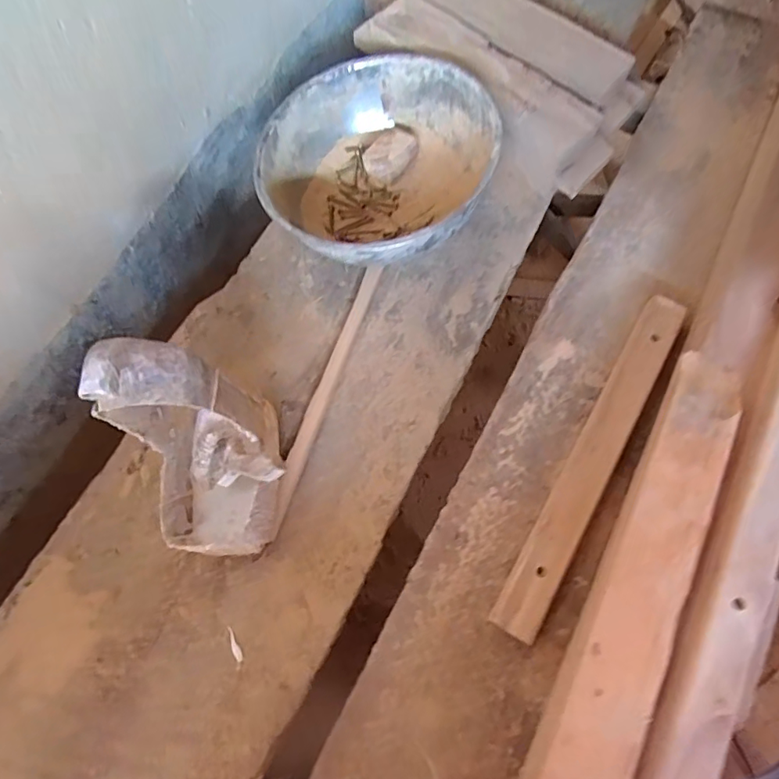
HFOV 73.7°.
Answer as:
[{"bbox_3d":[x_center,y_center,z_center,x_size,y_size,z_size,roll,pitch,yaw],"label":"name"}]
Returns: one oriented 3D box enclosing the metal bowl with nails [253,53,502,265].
[{"bbox_3d":[-0.020,-0.250,0.601,0.251,0.130,0.247,0,72,1],"label":"metal bowl with nails"}]

